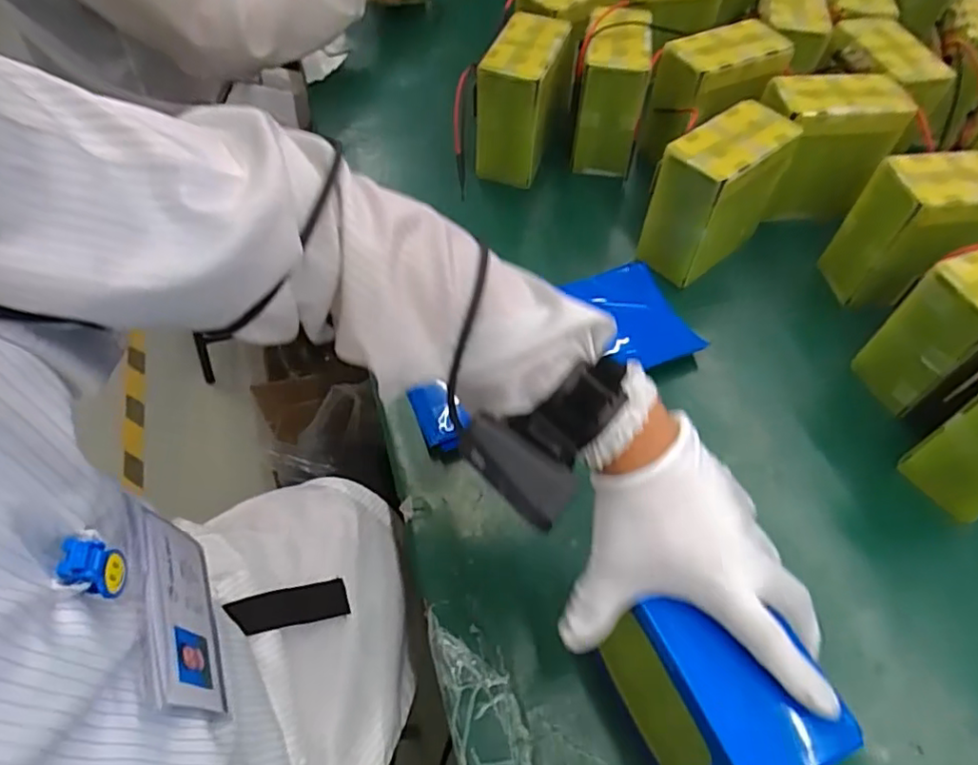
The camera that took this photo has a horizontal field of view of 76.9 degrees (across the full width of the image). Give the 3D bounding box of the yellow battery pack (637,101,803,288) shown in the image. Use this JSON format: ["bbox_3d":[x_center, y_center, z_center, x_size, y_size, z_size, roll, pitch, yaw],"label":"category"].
[{"bbox_3d":[0.244,-0.201,0.671,0.149,0.157,0.073,-34,63,-22],"label":"yellow battery pack"}]

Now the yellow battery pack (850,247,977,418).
[{"bbox_3d":[0.445,-0.048,0.573,0.137,0.150,0.090,-21,59,-15],"label":"yellow battery pack"}]

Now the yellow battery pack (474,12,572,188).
[{"bbox_3d":[0.041,-0.345,0.755,0.080,0.140,0.141,16,57,9],"label":"yellow battery pack"}]

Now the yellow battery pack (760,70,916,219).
[{"bbox_3d":[0.379,-0.266,0.717,0.145,0.142,0.071,-7,56,-6],"label":"yellow battery pack"}]

